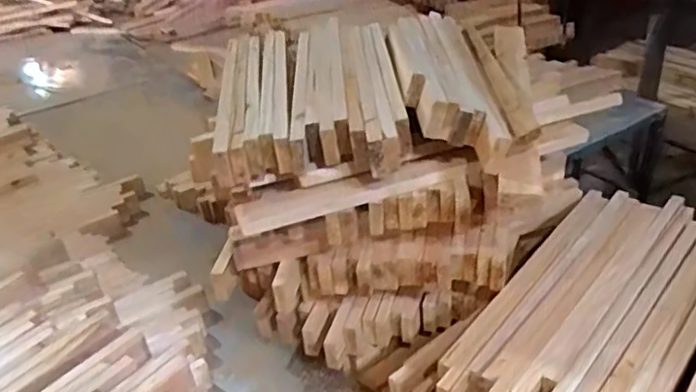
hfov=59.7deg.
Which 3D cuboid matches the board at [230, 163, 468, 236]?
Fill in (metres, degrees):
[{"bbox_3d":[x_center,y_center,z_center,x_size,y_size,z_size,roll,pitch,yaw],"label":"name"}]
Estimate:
[{"bbox_3d":[0.008,-0.005,0.784,0.297,0.030,0.037,-12,29,-13],"label":"board"}]

